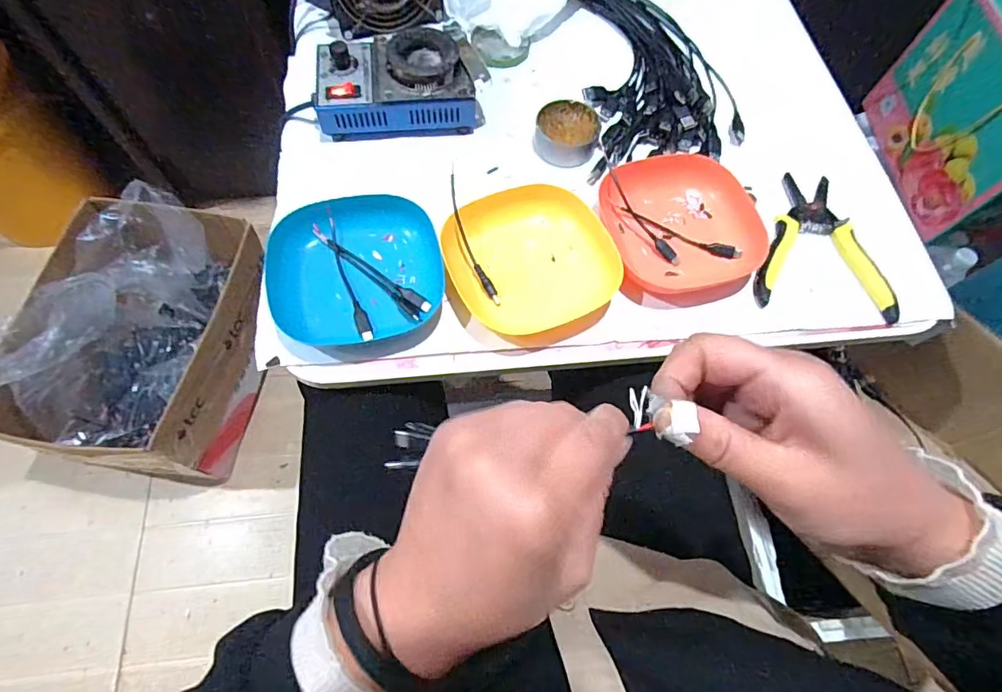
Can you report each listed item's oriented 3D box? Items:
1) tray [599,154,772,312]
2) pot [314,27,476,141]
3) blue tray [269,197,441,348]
[{"bbox_3d":[0.163,-0.113,0.472,0.134,0.028,0.152,-14,68,-9],"label":"tray"},{"bbox_3d":[-0.104,-0.260,0.506,0.152,0.058,0.093,-6,67,-6],"label":"pot"},{"bbox_3d":[-0.122,-0.070,0.434,0.136,0.029,0.137,-10,68,-7],"label":"blue tray"}]

